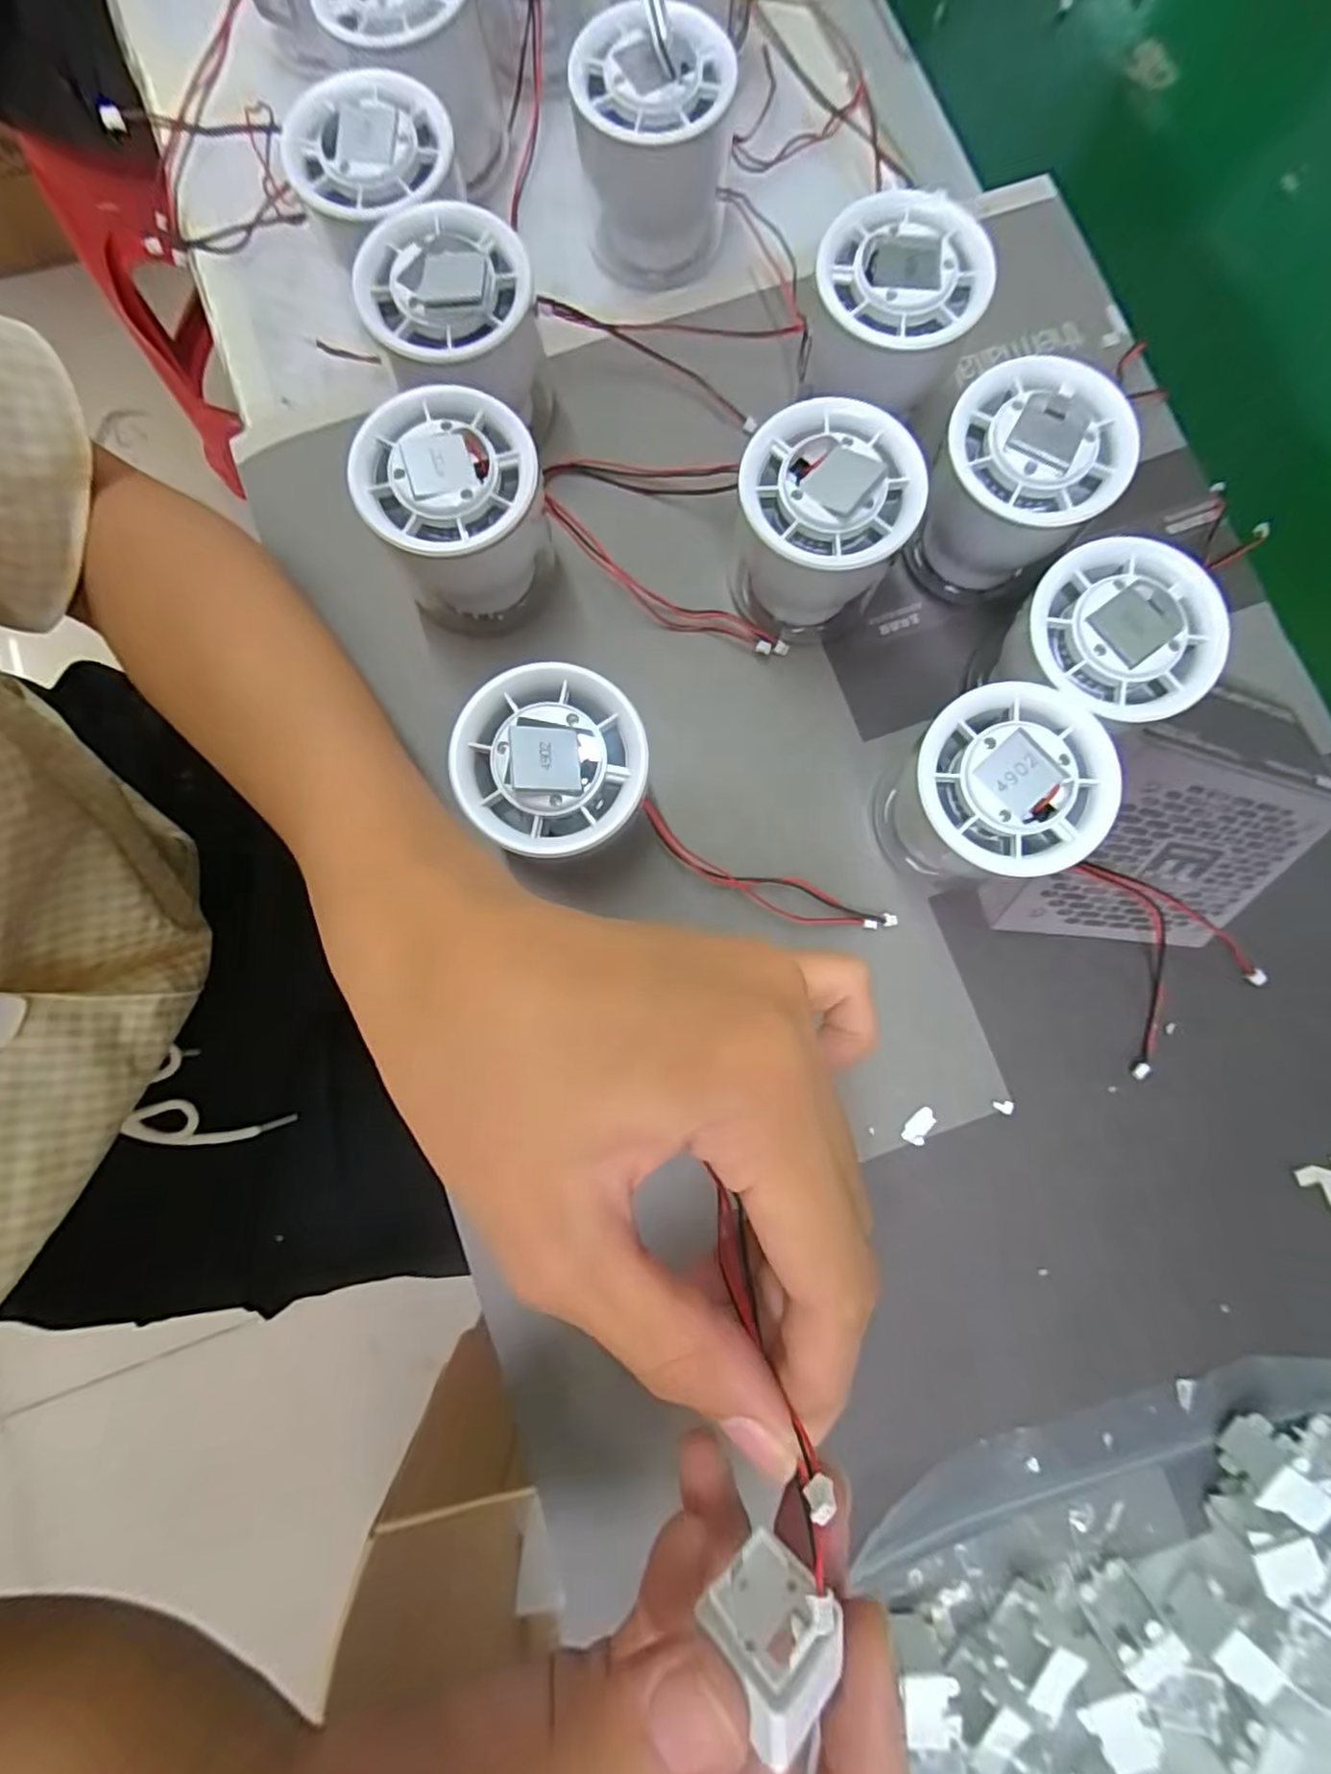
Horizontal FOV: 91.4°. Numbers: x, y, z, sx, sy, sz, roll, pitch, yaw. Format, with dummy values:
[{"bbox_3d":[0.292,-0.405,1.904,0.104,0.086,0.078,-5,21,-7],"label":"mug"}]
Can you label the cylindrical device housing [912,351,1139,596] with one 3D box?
[{"bbox_3d":[0.117,-0.135,0.228,0.058,0.056,0.056,36,83,4],"label":"cylindrical device housing"}]

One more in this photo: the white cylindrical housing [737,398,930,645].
[{"bbox_3d":[0.051,-0.120,0.226,0.054,0.060,0.057,0,82,-1],"label":"white cylindrical housing"}]

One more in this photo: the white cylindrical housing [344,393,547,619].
[{"bbox_3d":[-0.069,-0.124,0.226,0.051,0.054,0.055,0,82,-1],"label":"white cylindrical housing"}]

